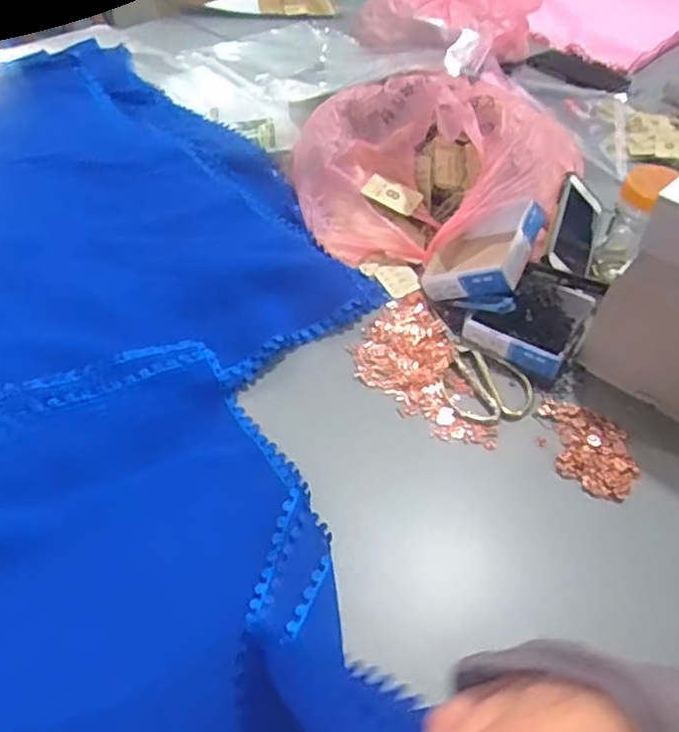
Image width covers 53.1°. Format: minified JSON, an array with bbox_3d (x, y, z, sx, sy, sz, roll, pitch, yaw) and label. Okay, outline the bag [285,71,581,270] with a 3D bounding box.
[{"bbox_3d":[0.101,-0.229,0.756,0.310,0.123,0.210,5,46,1],"label":"bag"}]

